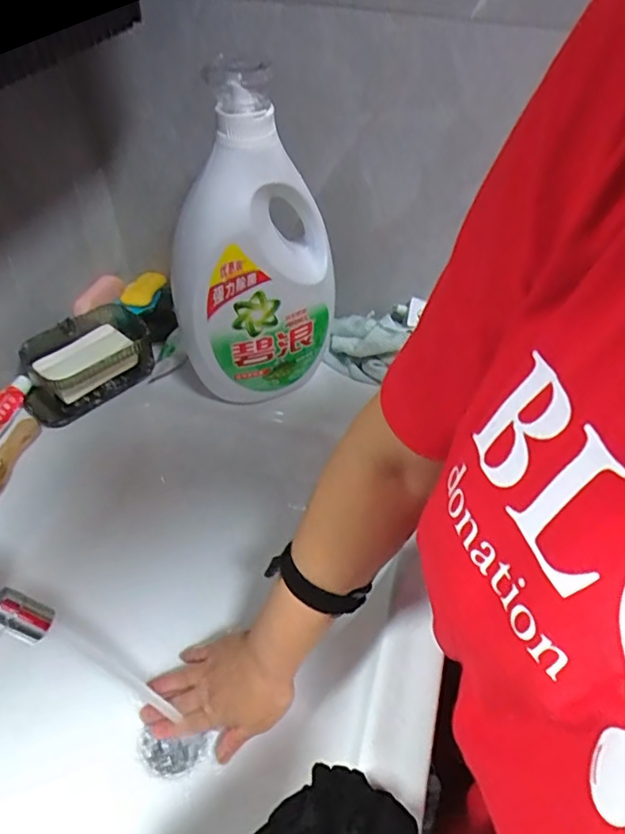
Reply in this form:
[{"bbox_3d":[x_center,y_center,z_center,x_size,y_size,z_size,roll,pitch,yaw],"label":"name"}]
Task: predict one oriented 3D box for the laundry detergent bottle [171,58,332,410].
[{"bbox_3d":[-0.058,-0.152,0.560,0.171,0.326,0.080,-15,52,-13],"label":"laundry detergent bottle"}]

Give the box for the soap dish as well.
[{"bbox_3d":[-0.264,-0.063,0.648,0.164,0.071,0.089,-37,59,-27],"label":"soap dish"}]

